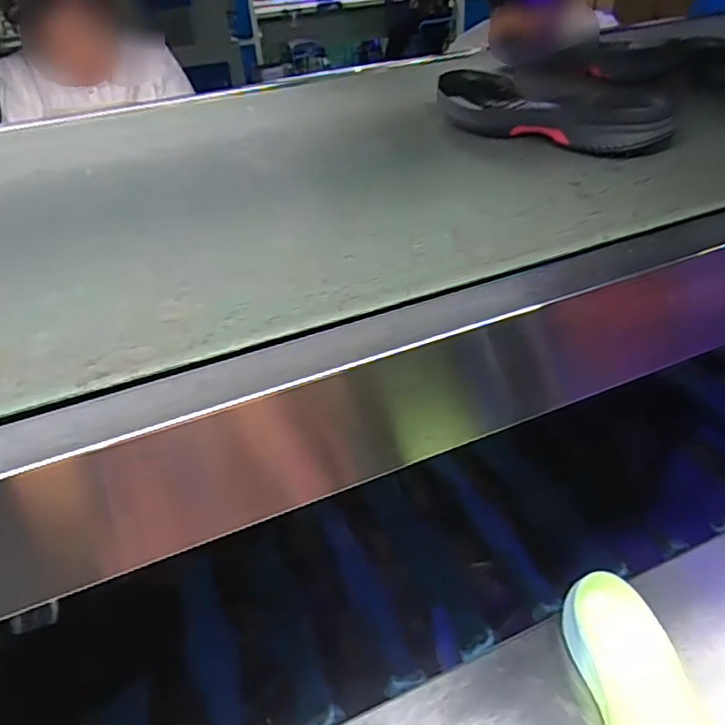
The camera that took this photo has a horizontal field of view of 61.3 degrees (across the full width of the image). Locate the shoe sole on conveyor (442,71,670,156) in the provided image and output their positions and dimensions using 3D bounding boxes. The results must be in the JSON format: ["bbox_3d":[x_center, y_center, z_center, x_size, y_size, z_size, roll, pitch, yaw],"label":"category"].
[{"bbox_3d":[0.200,-0.294,0.698,0.103,0.048,0.323,-22,39,-20],"label":"shoe sole on conveyor"}]

